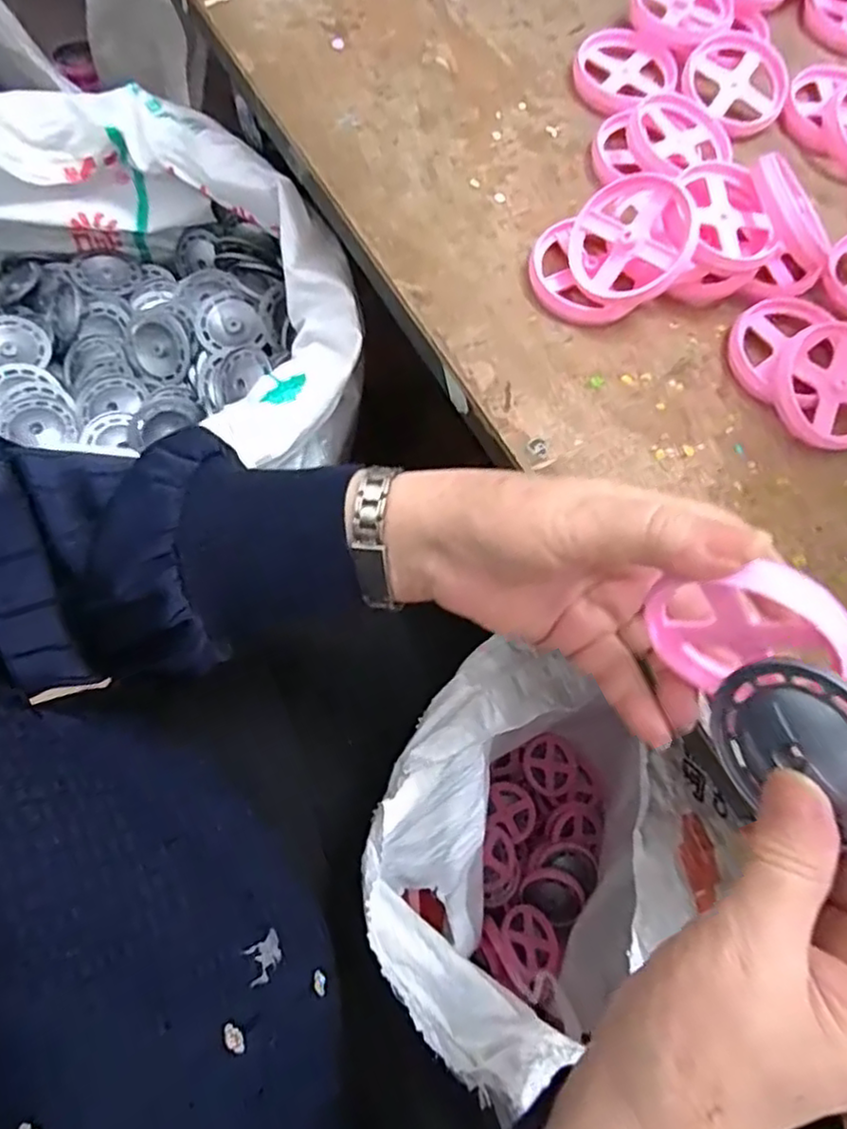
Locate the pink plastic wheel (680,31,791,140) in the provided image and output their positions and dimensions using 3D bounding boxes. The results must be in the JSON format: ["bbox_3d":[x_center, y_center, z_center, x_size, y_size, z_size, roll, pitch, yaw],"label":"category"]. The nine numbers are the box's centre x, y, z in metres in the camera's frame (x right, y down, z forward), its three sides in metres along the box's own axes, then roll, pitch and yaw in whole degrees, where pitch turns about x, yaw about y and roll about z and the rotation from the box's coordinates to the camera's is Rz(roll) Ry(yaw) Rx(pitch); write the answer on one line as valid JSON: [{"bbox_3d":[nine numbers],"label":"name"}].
[{"bbox_3d":[0.199,-0.305,0.417,0.063,0.013,0.062,1,72,-3],"label":"pink plastic wheel"}]

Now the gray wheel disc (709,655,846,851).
[{"bbox_3d":[0.118,0.055,0.204,0.015,0.052,0.055,-13,52,-32],"label":"gray wheel disc"}]

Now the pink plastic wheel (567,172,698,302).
[{"bbox_3d":[0.108,-0.169,0.347,0.063,0.014,0.065,-9,81,29],"label":"pink plastic wheel"}]

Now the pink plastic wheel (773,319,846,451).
[{"bbox_3d":[0.213,-0.093,0.344,0.061,0.008,0.063,-21,90,-6],"label":"pink plastic wheel"}]

